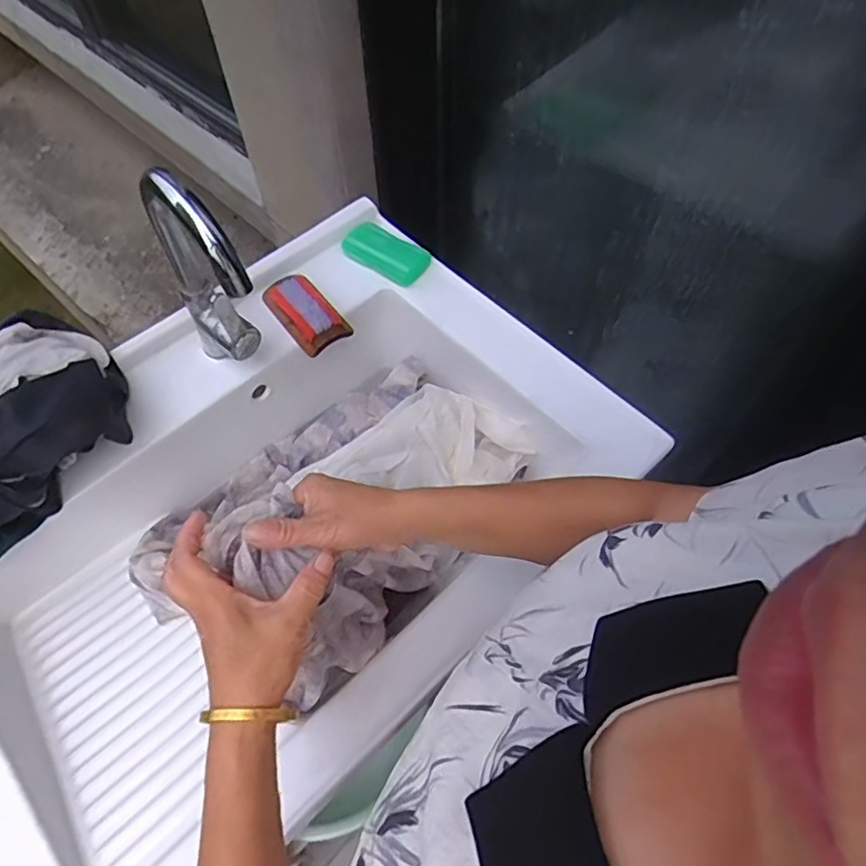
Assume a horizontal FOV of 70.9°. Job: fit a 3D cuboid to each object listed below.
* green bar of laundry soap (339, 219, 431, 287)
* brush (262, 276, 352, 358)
[{"bbox_3d":[-0.057,-0.222,0.758,0.108,0.024,0.051,30,58,17],"label":"green bar of laundry soap"},{"bbox_3d":[-0.146,-0.139,0.704,0.056,0.035,0.110,-33,62,-24],"label":"brush"}]

